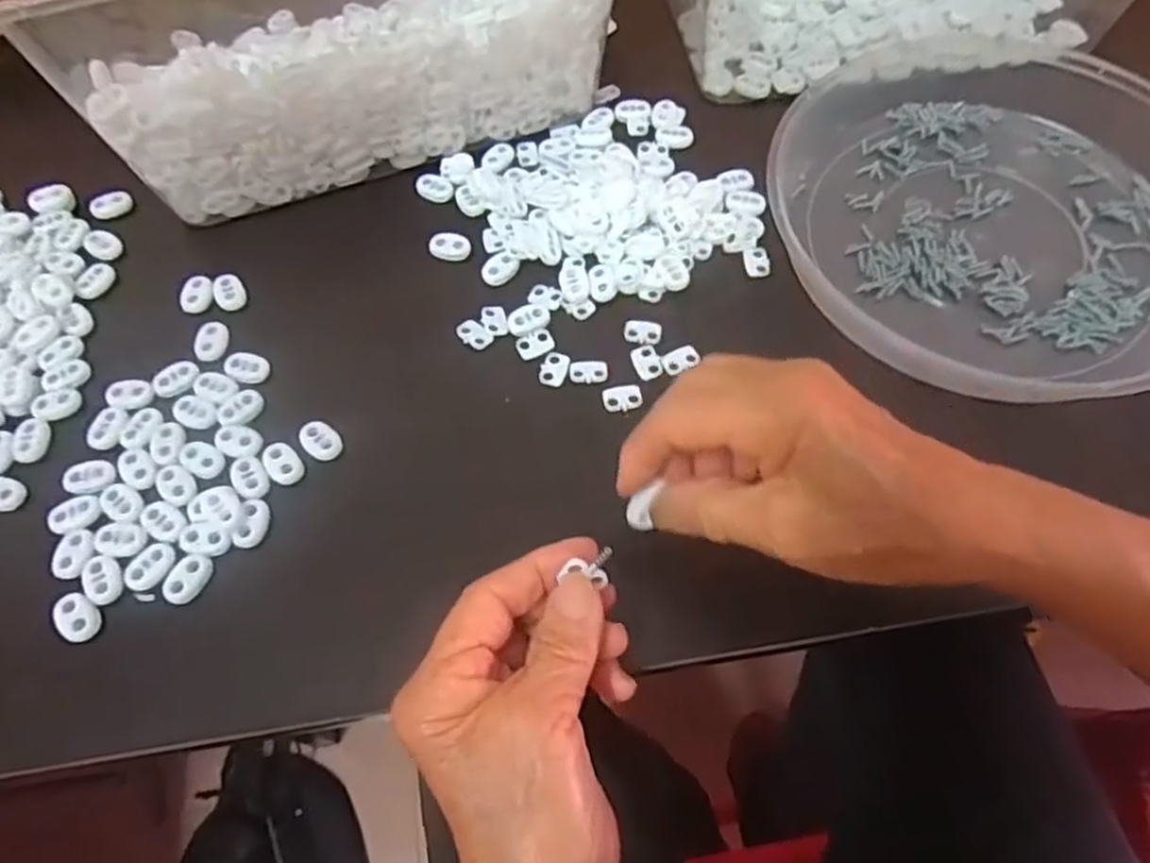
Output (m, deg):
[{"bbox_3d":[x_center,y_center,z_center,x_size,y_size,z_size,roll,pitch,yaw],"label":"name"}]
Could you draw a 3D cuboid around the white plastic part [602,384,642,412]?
[{"bbox_3d":[0.023,-0.017,0.366,0.018,0.004,0.013,-12,66,-5],"label":"white plastic part"}]

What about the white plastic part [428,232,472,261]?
[{"bbox_3d":[-0.069,-0.102,0.407,0.023,0.004,0.017,1,65,0],"label":"white plastic part"}]

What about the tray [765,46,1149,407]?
[{"bbox_3d":[0.217,-0.122,0.394,0.221,0.044,0.238,0,65,0],"label":"tray"}]

